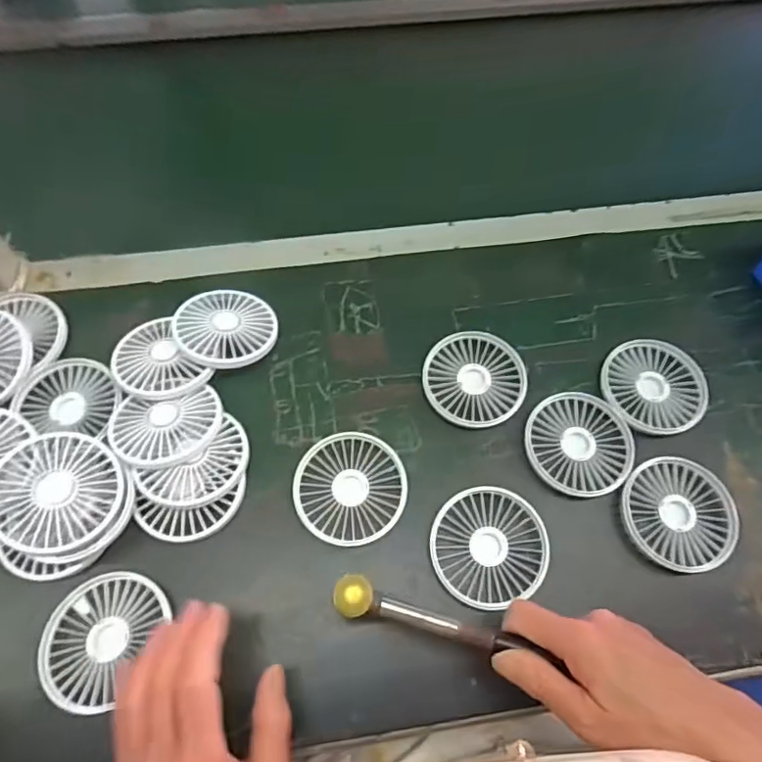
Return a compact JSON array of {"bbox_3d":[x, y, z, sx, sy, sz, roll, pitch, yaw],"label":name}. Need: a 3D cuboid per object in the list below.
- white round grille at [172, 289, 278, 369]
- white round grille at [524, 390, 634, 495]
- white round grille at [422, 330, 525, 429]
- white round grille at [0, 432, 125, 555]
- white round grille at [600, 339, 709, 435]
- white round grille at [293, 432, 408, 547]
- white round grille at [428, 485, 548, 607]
[{"bbox_3d":[-0.135,-0.048,0.481,0.085,0.010,0.081,5,54,-7],"label":"white round grille"},{"bbox_3d":[0.165,0.051,0.460,0.086,0.008,0.088,1,65,-2],"label":"white round grille"},{"bbox_3d":[0.081,-0.002,0.485,0.086,0.010,0.088,1,65,-2],"label":"white round grille"},{"bbox_3d":[-0.238,0.082,0.406,0.085,0.019,0.085,9,64,-18],"label":"white round grille"},{"bbox_3d":[0.238,0.004,0.484,0.083,0.015,0.088,1,65,-2],"label":"white round grille"},{"bbox_3d":[-0.025,0.085,0.442,0.088,0.010,0.085,1,65,-2],"label":"white round grille"},{"bbox_3d":[0.083,0.126,0.423,0.087,0.011,0.085,1,65,-2],"label":"white round grille"}]

